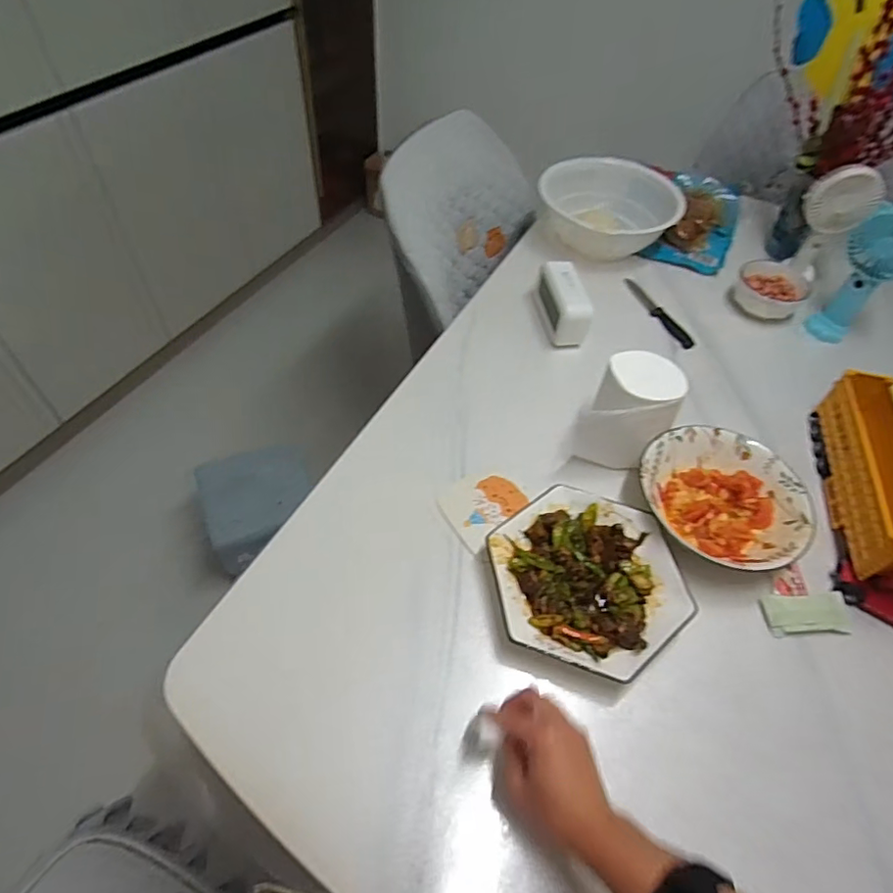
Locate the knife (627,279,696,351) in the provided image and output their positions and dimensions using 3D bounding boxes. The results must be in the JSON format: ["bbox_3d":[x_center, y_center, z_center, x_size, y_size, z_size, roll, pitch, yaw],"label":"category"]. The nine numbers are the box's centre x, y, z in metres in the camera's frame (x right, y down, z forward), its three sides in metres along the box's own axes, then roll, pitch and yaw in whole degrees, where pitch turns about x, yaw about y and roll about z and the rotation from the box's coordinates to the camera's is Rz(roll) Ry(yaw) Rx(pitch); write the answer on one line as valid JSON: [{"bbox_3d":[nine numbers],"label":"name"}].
[{"bbox_3d":[0.349,-0.223,0.924,0.021,0.013,0.180,-19,58,-18],"label":"knife"}]

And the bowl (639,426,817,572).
[{"bbox_3d":[0.323,0.061,0.666,0.186,0.050,0.170,3,54,-4],"label":"bowl"}]

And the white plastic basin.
[{"bbox_3d":[0.281,-0.430,0.998,0.190,0.086,0.223,-27,59,-23],"label":"white plastic basin"}]

